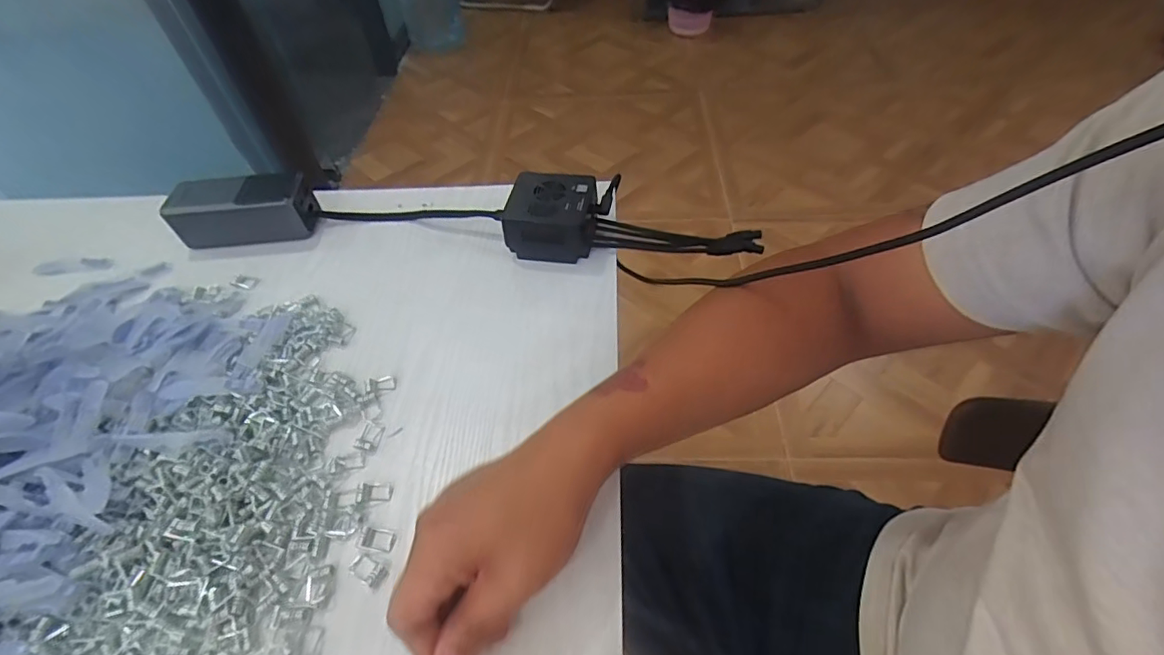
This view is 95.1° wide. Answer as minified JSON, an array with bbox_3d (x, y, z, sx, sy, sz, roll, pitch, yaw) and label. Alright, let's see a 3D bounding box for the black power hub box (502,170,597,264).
[{"bbox_3d":[-0.028,-0.104,0.504,0.081,0.053,0.073,7,52,9],"label":"black power hub box"}]

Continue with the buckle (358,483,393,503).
[{"bbox_3d":[-0.142,0.114,0.368,0.022,0.004,0.014,-3,51,1],"label":"buckle"}]

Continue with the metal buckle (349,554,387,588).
[{"bbox_3d":[-0.136,0.153,0.336,0.025,0.005,0.014,20,55,18],"label":"metal buckle"}]

